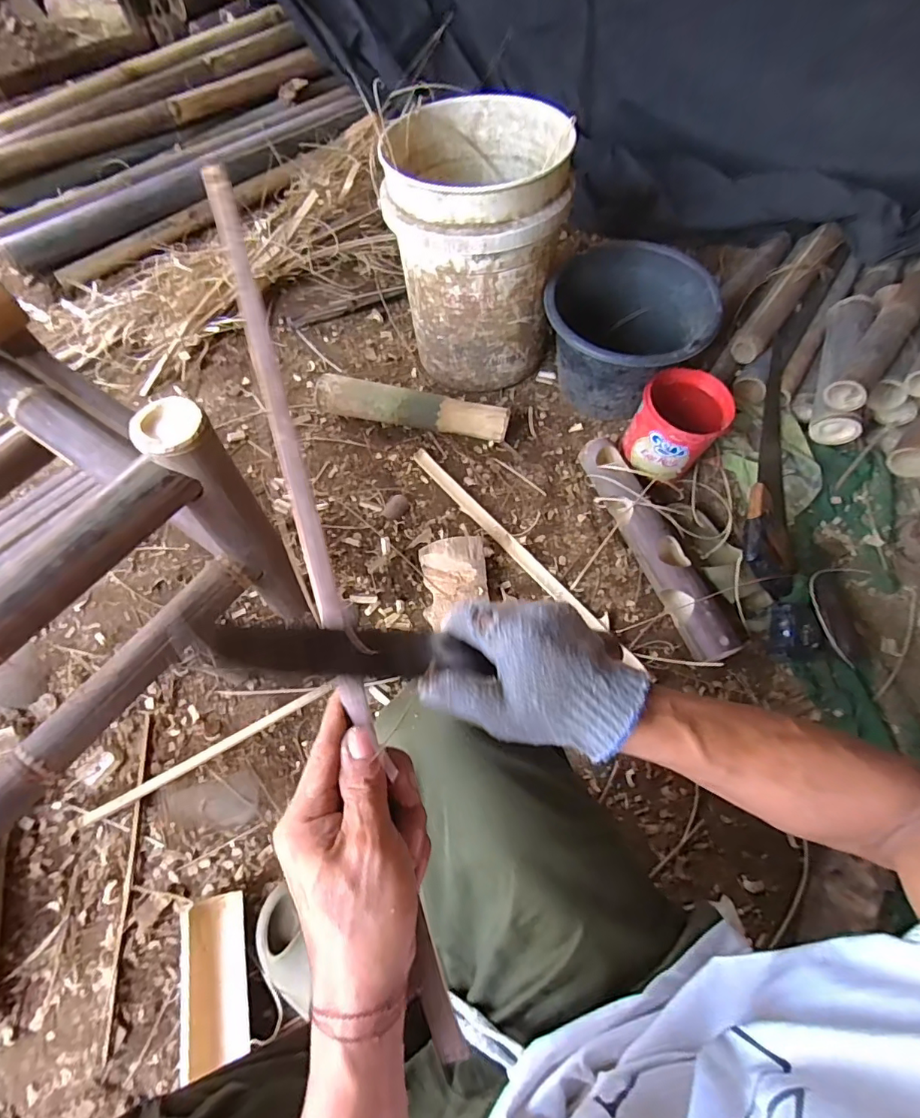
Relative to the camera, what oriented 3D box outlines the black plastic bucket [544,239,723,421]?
[{"bbox_3d":[0.285,-0.402,0.915,0.270,0.214,0.249,1,65,-1],"label":"black plastic bucket"}]

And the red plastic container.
[{"bbox_3d":[0.373,-0.229,0.881,0.134,0.148,0.144,1,65,-1],"label":"red plastic container"}]

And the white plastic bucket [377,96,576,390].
[{"bbox_3d":[0.021,-0.541,0.913,0.278,0.373,0.295,1,65,-1],"label":"white plastic bucket"}]

